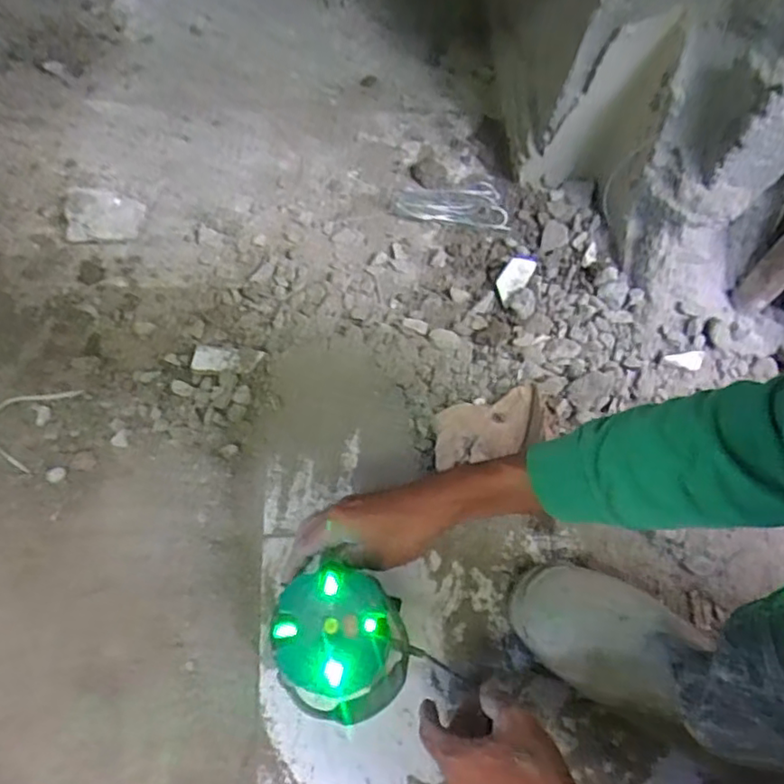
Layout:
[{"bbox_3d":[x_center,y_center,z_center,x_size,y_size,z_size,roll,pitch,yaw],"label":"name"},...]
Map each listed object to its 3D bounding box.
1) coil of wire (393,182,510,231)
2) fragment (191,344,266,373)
[{"bbox_3d":[0.076,-0.242,0.801,0.141,0.017,0.062,3,65,0],"label":"coil of wire"},{"bbox_3d":[-0.183,-0.038,0.697,0.076,0.011,0.036,0,65,-1],"label":"fragment"}]

